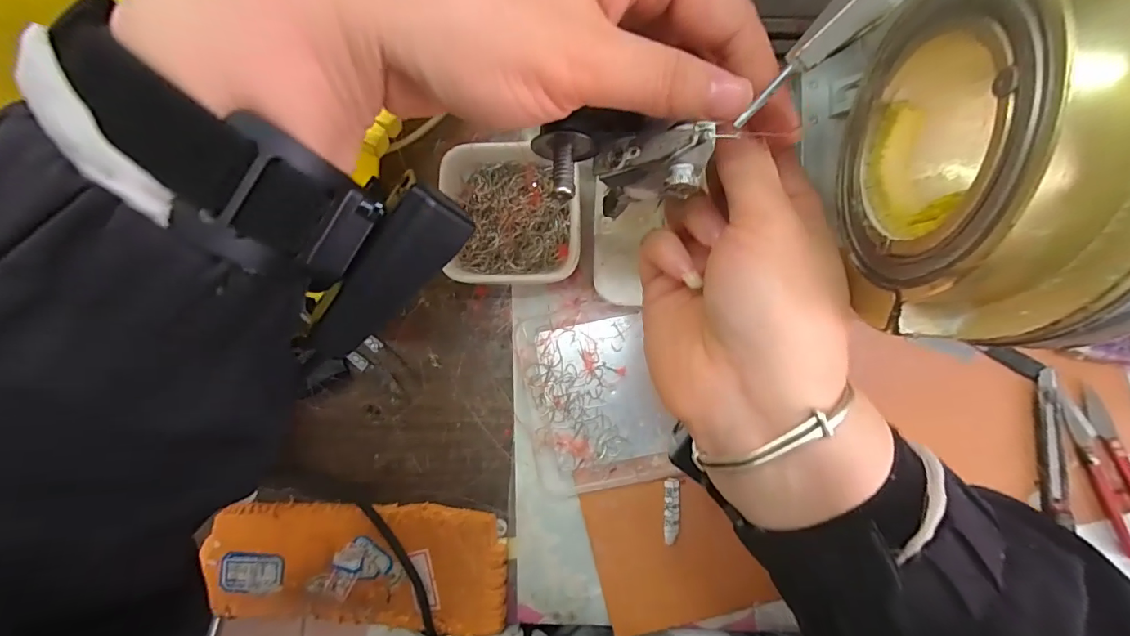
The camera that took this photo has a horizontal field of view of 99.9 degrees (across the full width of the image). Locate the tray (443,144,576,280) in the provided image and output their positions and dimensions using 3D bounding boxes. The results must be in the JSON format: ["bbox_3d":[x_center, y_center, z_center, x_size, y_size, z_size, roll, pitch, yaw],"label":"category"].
[{"bbox_3d":[-0.030,-0.062,0.290,0.078,0.031,0.082,-3,84,3],"label":"tray"}]

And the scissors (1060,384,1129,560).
[{"bbox_3d":[0.307,0.089,0.265,0.023,0.005,0.096,-18,84,1],"label":"scissors"}]

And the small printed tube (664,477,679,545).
[{"bbox_3d":[0.062,0.113,0.277,0.009,0.004,0.037,0,85,3],"label":"small printed tube"}]

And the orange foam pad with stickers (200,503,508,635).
[{"bbox_3d":[-0.120,0.147,0.282,0.170,0.020,0.070,2,85,3],"label":"orange foam pad with stickers"}]

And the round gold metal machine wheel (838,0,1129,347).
[{"bbox_3d":[0.126,-0.046,0.133,0.043,0.097,0.102,-1,85,3],"label":"round gold metal machine wheel"}]

